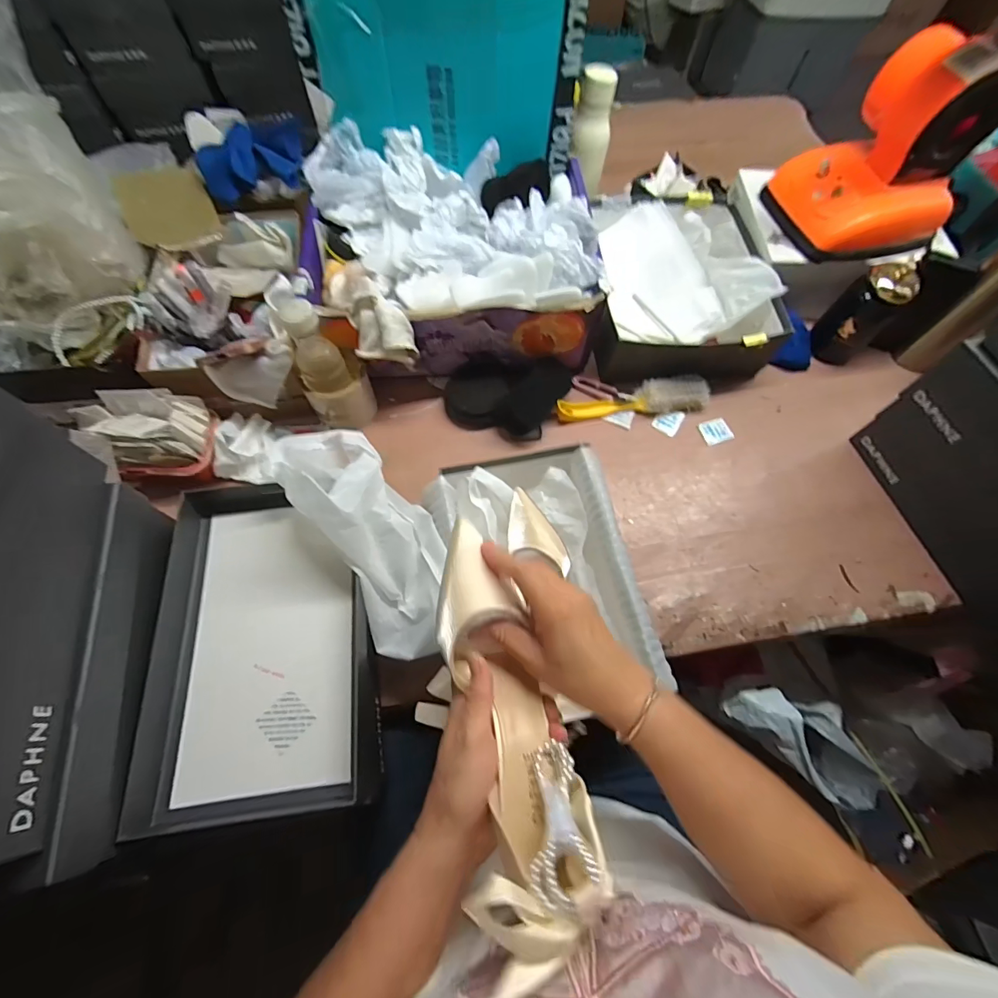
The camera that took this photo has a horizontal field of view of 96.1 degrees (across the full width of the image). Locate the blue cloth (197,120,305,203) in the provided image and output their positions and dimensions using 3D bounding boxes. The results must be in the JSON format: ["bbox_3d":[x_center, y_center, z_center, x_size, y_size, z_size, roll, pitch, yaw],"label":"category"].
[{"bbox_3d":[-0.371,-0.511,0.672,0.163,0.030,0.089,-12,98,9],"label":"blue cloth"}]

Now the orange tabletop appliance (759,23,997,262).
[{"bbox_3d":[0.534,-0.481,0.613,0.197,0.197,0.172,-10,67,-6],"label":"orange tabletop appliance"}]

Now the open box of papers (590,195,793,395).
[{"bbox_3d":[0.283,-0.344,0.725,0.273,0.088,0.334,1,66,-1],"label":"open box of papers"}]

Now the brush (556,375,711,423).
[{"bbox_3d":[0.199,-0.150,0.673,0.226,0.035,0.045,-4,67,-3],"label":"brush"}]

